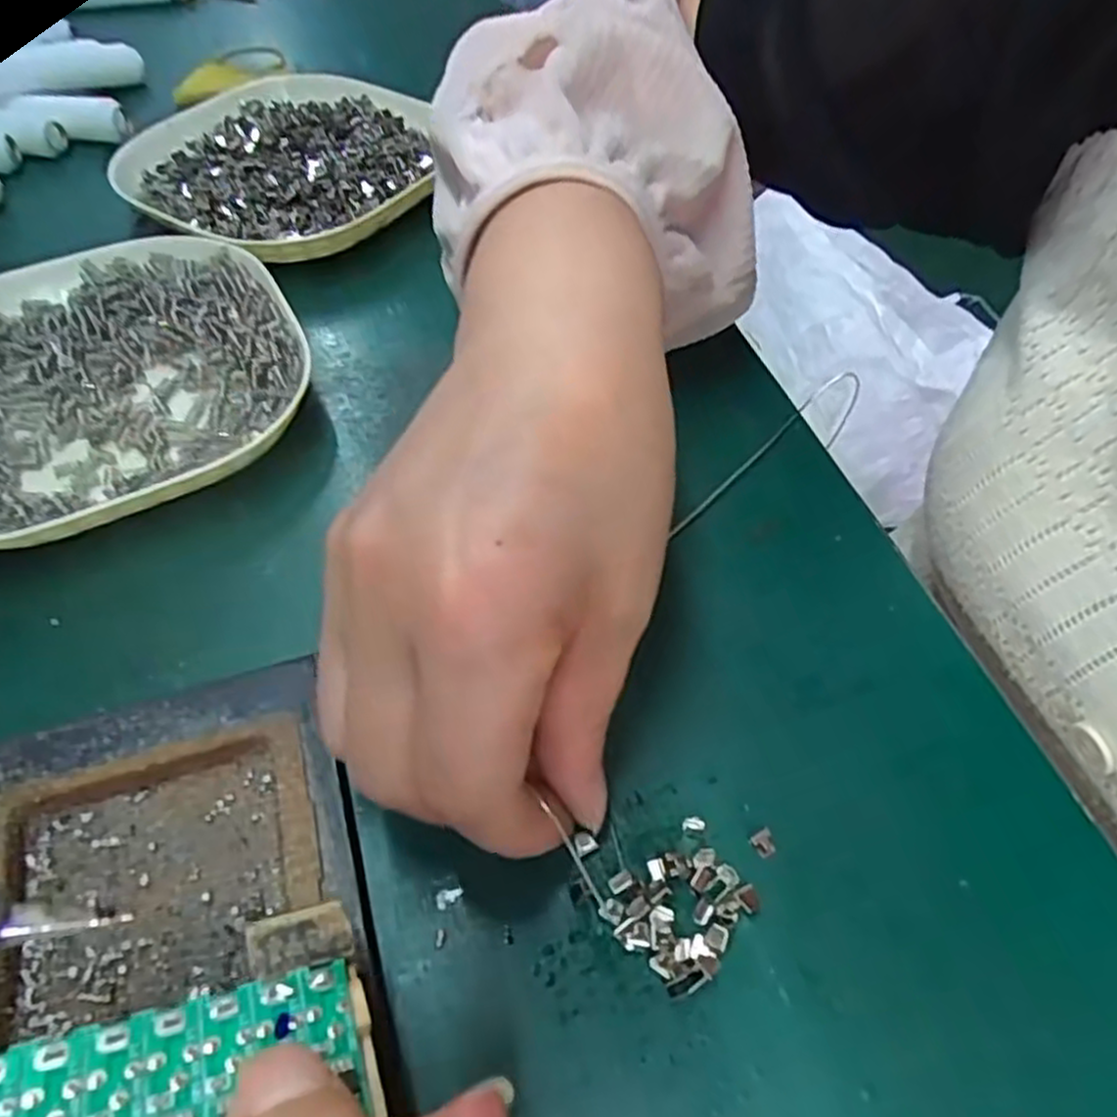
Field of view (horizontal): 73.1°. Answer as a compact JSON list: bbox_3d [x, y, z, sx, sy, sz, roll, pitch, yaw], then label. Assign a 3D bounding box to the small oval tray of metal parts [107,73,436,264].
[{"bbox_3d":[-0.130,-0.189,0.361,0.151,0.021,0.133,27,58,17],"label":"small oval tray of metal parts"}]

